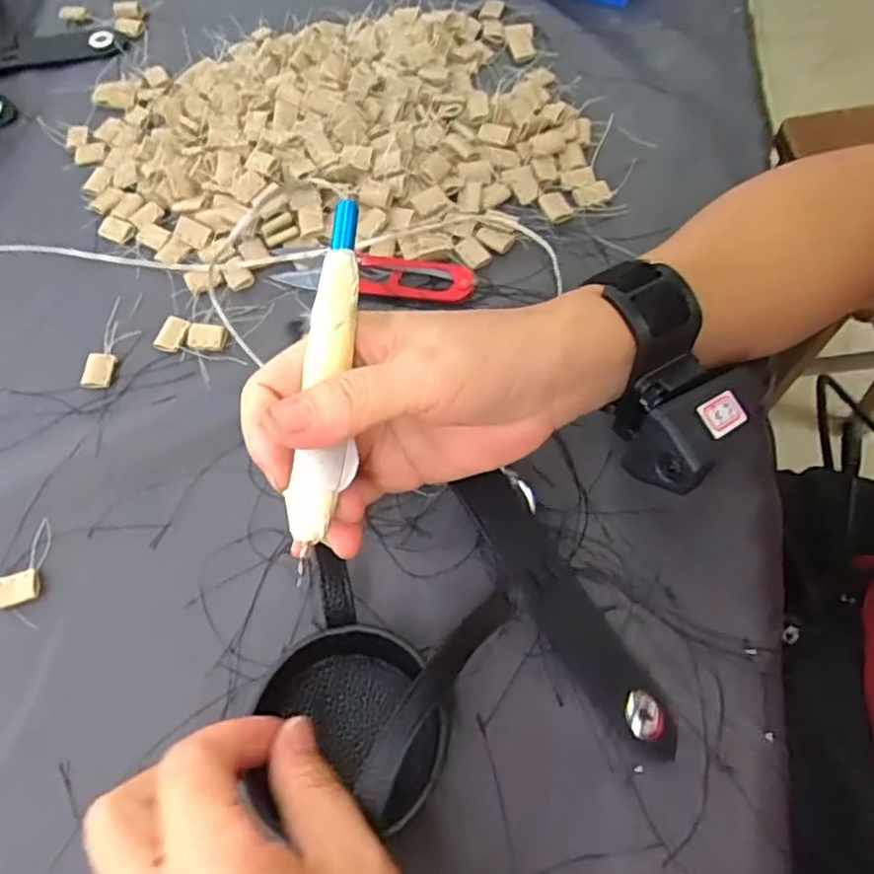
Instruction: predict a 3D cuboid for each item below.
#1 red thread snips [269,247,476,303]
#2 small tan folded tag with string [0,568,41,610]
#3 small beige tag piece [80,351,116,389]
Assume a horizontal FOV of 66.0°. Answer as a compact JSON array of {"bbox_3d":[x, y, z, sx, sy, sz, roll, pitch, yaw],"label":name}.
[{"bbox_3d":[-0.037,-0.093,0.384,0.116,0.011,0.025,9,65,7],"label":"red thread snips"},{"bbox_3d":[-0.200,0.072,0.318,0.021,0.004,0.016,-18,65,-6],"label":"small tan folded tag with string"},{"bbox_3d":[-0.187,-0.037,0.371,0.016,0.004,0.022,0,64,3],"label":"small beige tag piece"}]

